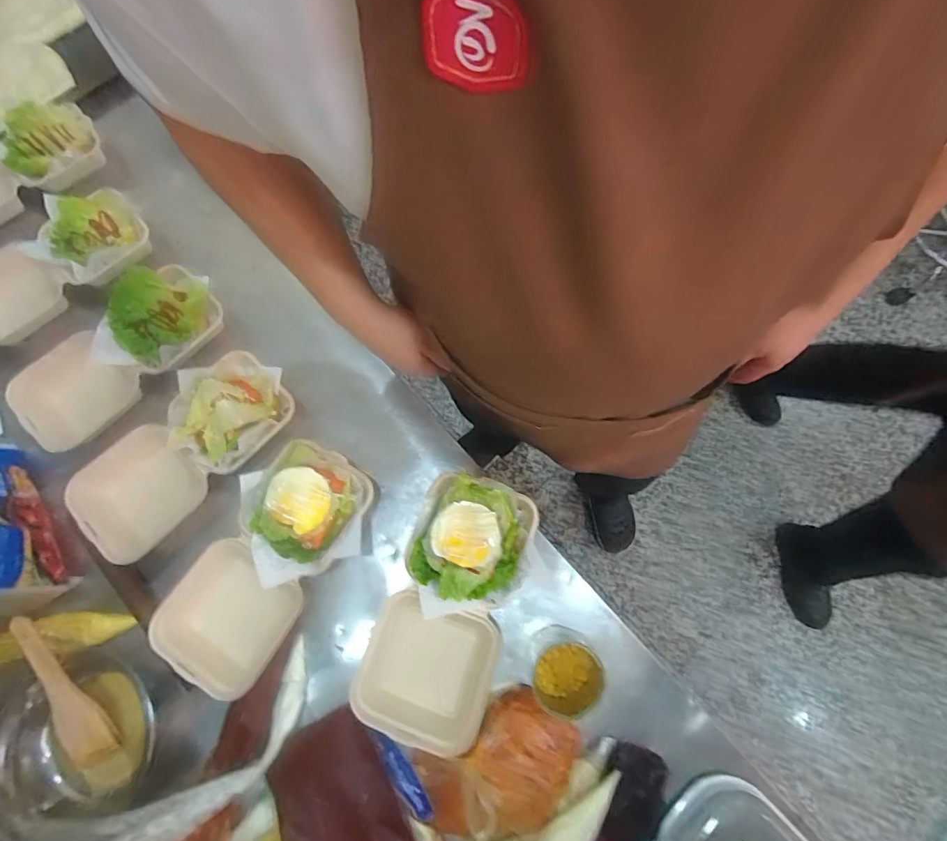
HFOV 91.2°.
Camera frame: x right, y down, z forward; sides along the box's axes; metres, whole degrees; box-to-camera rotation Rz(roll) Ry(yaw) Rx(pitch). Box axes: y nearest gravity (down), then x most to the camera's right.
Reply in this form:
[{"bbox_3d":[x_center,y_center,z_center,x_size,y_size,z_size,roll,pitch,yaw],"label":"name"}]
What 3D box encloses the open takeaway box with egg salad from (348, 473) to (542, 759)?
[{"bbox_3d":[-0.023,0.221,0.561,0.163,0.060,0.307,21,76,7],"label":"open takeaway box with egg salad"}]

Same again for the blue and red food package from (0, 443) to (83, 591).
[{"bbox_3d":[-0.611,0.117,0.604,0.034,0.107,0.234,-34,76,-8],"label":"blue and red food package"}]

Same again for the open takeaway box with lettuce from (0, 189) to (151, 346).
[{"bbox_3d":[-0.662,-0.240,0.739,0.302,0.064,0.171,-34,76,-8],"label":"open takeaway box with lettuce"}]

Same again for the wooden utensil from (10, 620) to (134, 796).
[{"bbox_3d":[-0.472,0.331,0.537,0.046,0.021,0.225,-26,95,-5],"label":"wooden utensil"}]

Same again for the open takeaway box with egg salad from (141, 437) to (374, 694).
[{"bbox_3d":[-0.259,0.178,0.592,0.167,0.070,0.309,36,78,11],"label":"open takeaway box with egg salad"}]

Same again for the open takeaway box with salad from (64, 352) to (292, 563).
[{"bbox_3d":[-0.393,0.046,0.657,0.163,0.079,0.313,42,80,12],"label":"open takeaway box with salad"}]

